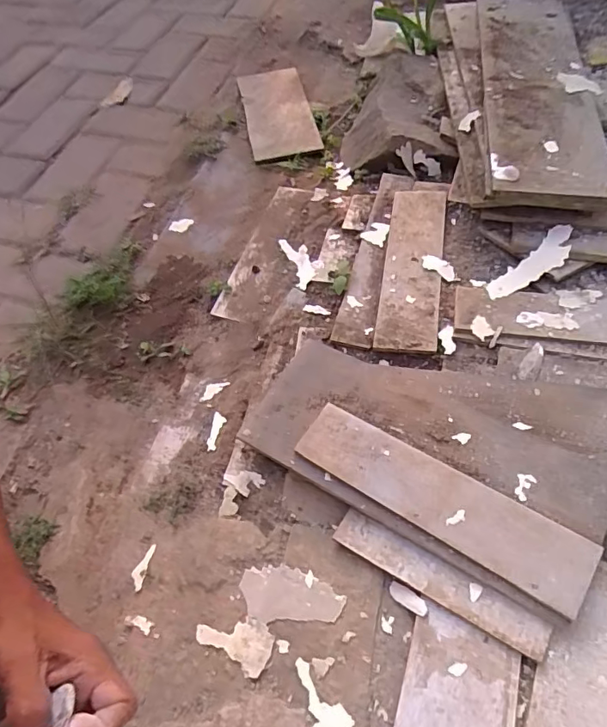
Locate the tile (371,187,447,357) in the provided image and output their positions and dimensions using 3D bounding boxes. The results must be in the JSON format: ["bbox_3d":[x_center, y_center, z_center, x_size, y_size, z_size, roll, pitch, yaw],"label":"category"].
[{"bbox_3d":[0.145,-0.136,0.652,0.073,0.015,0.275,8,56,9],"label":"tile"}]

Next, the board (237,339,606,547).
[{"bbox_3d":[0.123,0.072,0.511,0.363,0.015,0.179,11,55,19],"label":"board"}]

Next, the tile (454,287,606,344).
[{"bbox_3d":[0.286,-0.060,0.584,0.202,0.006,0.073,8,56,9],"label":"tile"}]

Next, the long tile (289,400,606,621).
[{"bbox_3d":[0.120,0.122,0.463,0.276,0.005,0.064,26,64,27],"label":"long tile"}]

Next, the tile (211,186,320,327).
[{"bbox_3d":[-0.041,-0.177,0.757,0.103,0.022,0.293,13,57,12],"label":"tile"}]

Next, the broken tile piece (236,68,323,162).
[{"bbox_3d":[-0.053,-0.497,0.961,0.124,0.019,0.310,-10,56,-4],"label":"broken tile piece"}]

